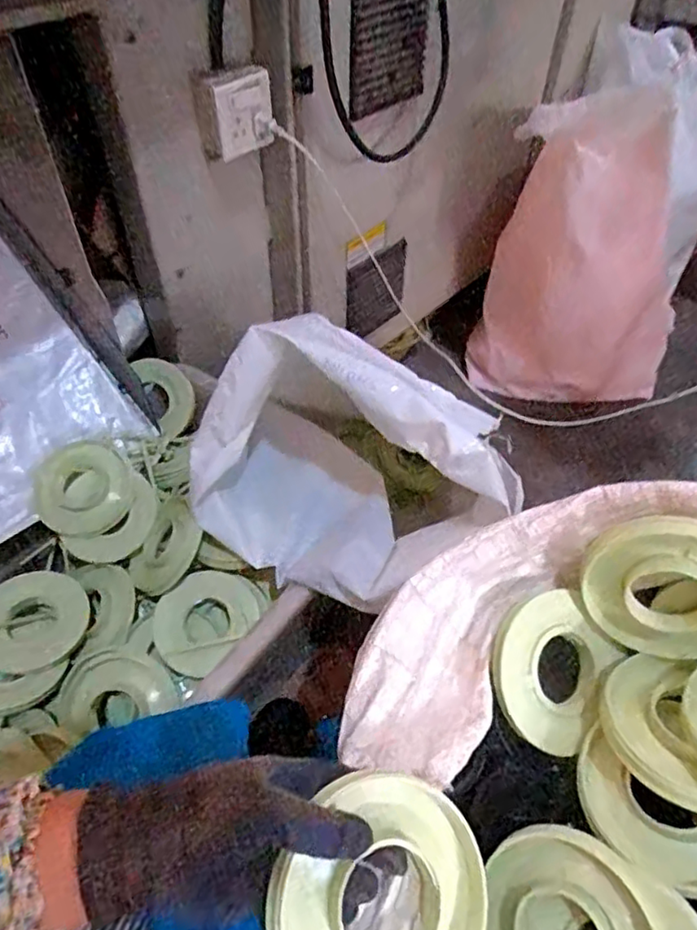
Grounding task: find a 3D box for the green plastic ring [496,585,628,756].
[{"bbox_3d":[0.169,0.170,0.516,0.112,0.021,0.114,4,79,-22],"label":"green plastic ring"}]

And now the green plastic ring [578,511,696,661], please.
[{"bbox_3d":[0.253,0.096,0.488,0.123,0.127,0.025,52,32,-13],"label":"green plastic ring"}]

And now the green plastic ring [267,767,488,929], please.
[{"bbox_3d":[0.021,0.251,0.353,0.122,0.025,0.130,8,64,-18],"label":"green plastic ring"}]

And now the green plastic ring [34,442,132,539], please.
[{"bbox_3d":[-0.355,0.034,0.823,0.120,0.009,0.123,2,81,-11],"label":"green plastic ring"}]

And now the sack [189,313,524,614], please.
[{"bbox_3d":[-0.005,-0.001,0.699,0.346,0.266,0.238,24,53,17],"label":"sack"}]

